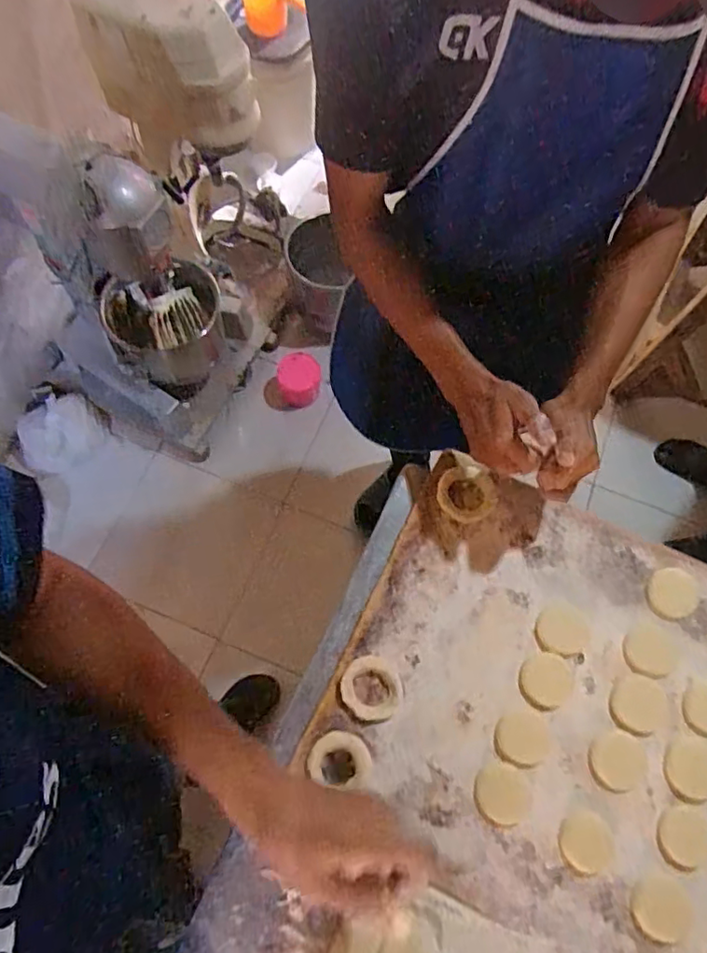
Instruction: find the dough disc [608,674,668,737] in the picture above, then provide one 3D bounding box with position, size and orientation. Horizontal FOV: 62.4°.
[{"bbox_3d":[0.300,0.240,0.613,0.056,0.004,0.061,1,70,-1],"label":"dough disc"}]

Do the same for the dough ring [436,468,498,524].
[{"bbox_3d":[0.134,0.021,0.693,0.070,0.009,0.065,1,70,-1],"label":"dough ring"}]

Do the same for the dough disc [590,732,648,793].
[{"bbox_3d":[0.270,0.290,0.594,0.055,0.005,0.052,1,70,-1],"label":"dough disc"}]

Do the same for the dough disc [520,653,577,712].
[{"bbox_3d":[0.206,0.218,0.622,0.058,0.004,0.056,1,70,-1],"label":"dough disc"}]

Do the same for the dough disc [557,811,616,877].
[{"bbox_3d":[0.229,0.360,0.572,0.053,0.004,0.052,1,70,-1],"label":"dough disc"}]

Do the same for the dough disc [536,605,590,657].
[{"bbox_3d":[0.228,0.169,0.637,0.055,0.005,0.051,1,70,-1],"label":"dough disc"}]

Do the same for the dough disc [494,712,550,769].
[{"bbox_3d":[0.175,0.272,0.602,0.053,0.004,0.050,1,70,-1],"label":"dough disc"}]

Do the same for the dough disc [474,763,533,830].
[{"bbox_3d":[0.152,0.322,0.590,0.055,0.004,0.058,1,70,-1],"label":"dough disc"}]

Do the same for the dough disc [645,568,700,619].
[{"bbox_3d":[0.358,0.130,0.654,0.063,0.010,0.052,-37,75,-14],"label":"dough disc"}]

